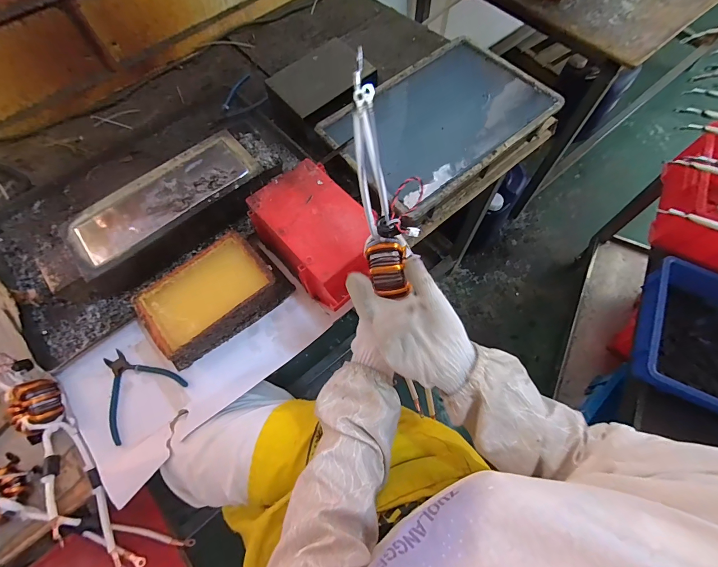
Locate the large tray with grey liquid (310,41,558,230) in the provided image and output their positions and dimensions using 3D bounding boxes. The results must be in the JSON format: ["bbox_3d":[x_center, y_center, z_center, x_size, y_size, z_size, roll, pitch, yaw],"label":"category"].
[{"bbox_3d":[0.158,-0.328,0.688,0.443,0.034,0.301,-38,70,-13],"label":"large tray with grey liquid"}]

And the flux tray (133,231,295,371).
[{"bbox_3d":[-0.245,0.020,0.575,0.229,0.063,0.137,-37,70,-13],"label":"flux tray"}]

